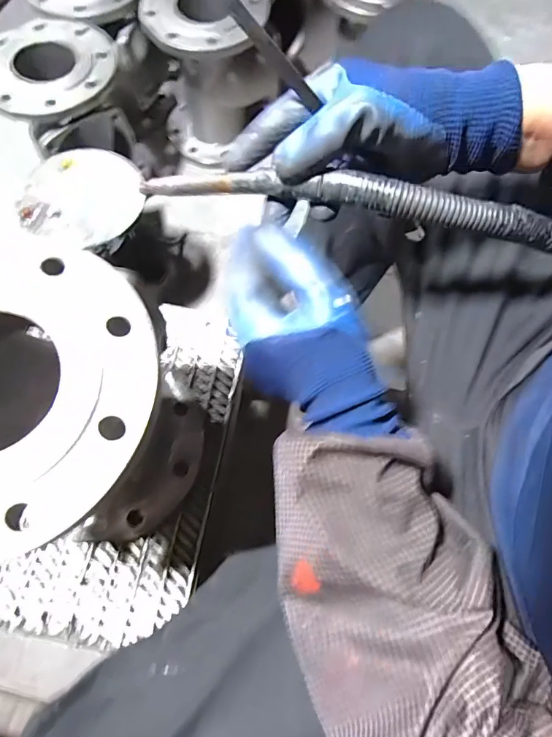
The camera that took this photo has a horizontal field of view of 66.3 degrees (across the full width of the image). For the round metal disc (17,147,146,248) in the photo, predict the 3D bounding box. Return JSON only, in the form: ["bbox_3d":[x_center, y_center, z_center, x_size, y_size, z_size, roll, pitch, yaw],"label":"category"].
[{"bbox_3d":[-0.261,-0.235,0.573,0.157,0.011,0.159,1,69,-2],"label":"round metal disc"}]

